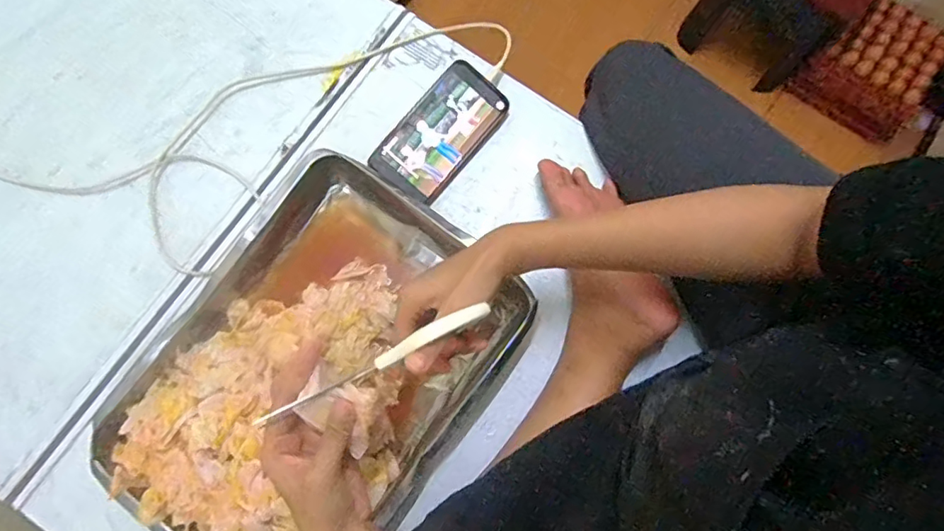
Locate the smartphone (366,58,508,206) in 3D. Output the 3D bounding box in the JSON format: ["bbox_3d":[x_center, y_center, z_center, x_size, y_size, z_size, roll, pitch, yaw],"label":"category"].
[{"bbox_3d":[-0.033,-0.149,0.614,0.083,0.007,0.159,41,81,-8],"label":"smartphone"}]

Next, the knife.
[{"bbox_3d":[-0.074,0.077,0.420,0.186,0.021,0.010,-28,80,0],"label":"knife"}]

